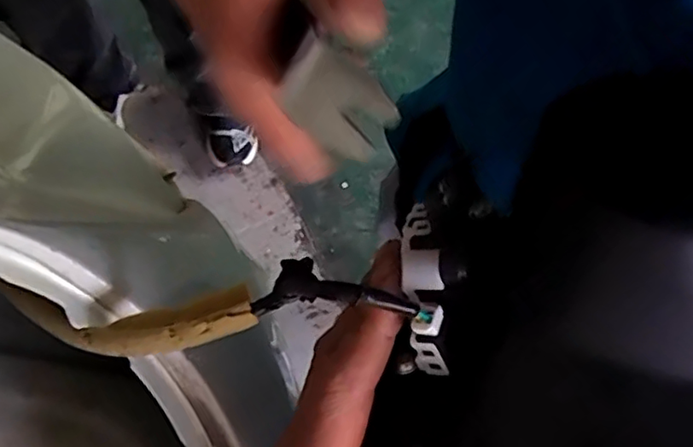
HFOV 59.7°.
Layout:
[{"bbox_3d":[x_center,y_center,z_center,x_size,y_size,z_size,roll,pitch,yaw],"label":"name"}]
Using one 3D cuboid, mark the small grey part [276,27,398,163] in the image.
[{"bbox_3d":[-0.003,-0.031,0.150,0.034,0.004,0.020,41,91,21],"label":"small grey part"}]

